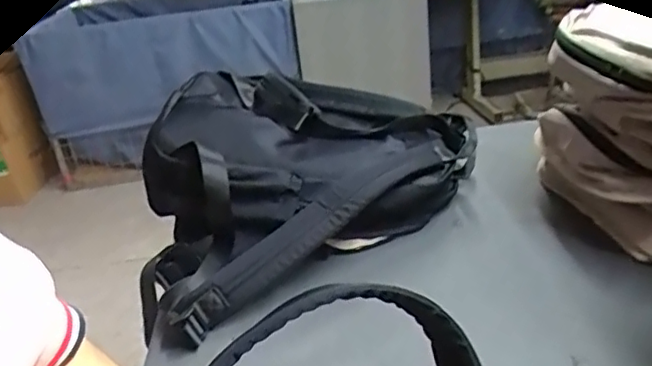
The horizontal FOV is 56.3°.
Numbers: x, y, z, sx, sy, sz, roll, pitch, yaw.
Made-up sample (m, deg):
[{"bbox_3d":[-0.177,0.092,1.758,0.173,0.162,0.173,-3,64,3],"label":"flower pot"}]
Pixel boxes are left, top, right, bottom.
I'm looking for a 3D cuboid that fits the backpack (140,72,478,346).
[{"bbox_3d":[-0.066,-0.034,0.840,0.479,0.144,0.397,-21,29,-28],"label":"backpack"}]

